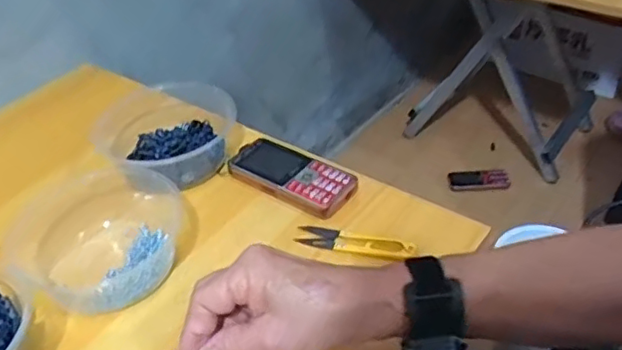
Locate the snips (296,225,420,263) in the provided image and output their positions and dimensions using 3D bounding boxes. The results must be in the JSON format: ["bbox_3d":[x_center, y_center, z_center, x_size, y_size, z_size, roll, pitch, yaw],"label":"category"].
[{"bbox_3d":[0.039,0.058,0.540,0.107,0.013,0.025,13,43,20],"label":"snips"}]

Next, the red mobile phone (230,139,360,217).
[{"bbox_3d":[-0.020,0.000,0.612,0.135,0.020,0.060,25,48,31],"label":"red mobile phone"}]

